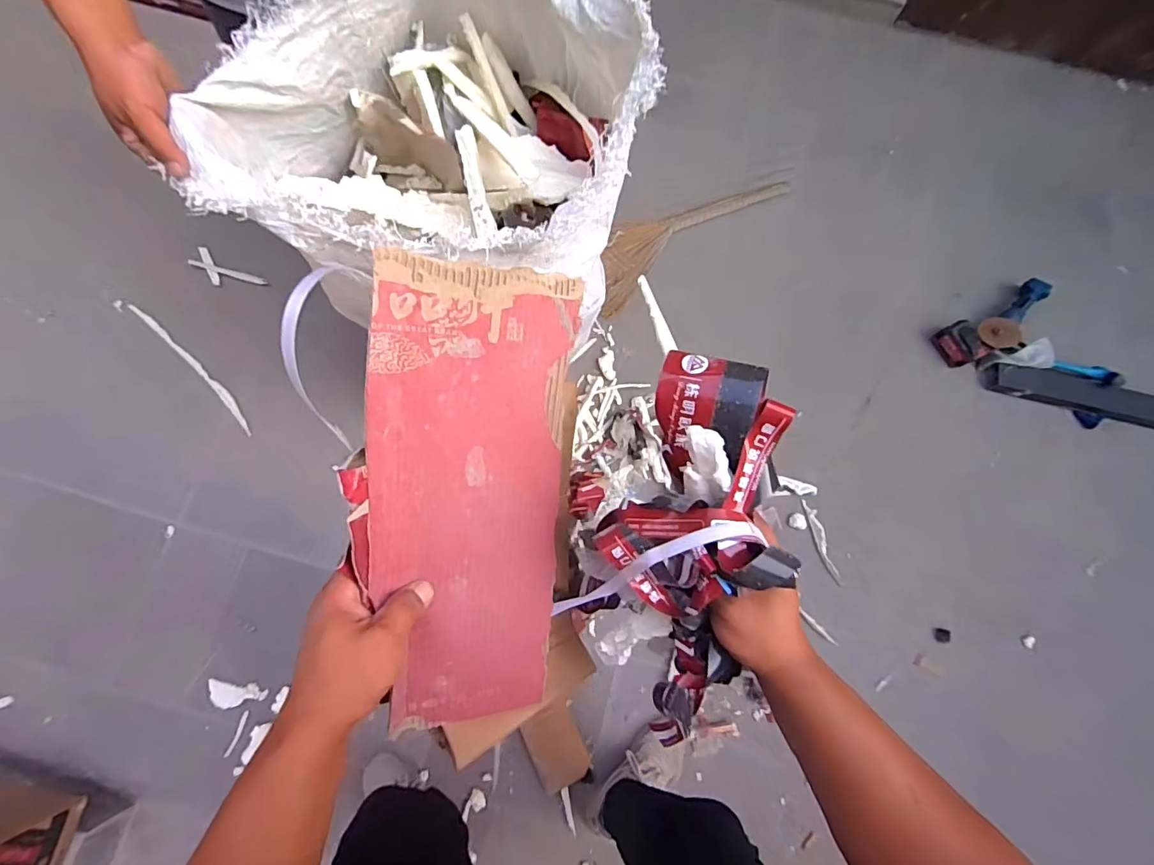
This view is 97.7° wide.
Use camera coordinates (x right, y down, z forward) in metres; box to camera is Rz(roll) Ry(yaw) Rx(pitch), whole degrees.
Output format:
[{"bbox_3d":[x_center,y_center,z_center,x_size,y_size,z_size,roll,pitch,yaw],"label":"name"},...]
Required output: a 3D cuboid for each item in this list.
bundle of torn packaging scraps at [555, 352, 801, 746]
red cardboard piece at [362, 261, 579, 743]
[{"bbox_3d":[0.082,0.102,0.410,0.134,0.113,0.322,10,98,1],"label":"bundle of torn packaging scraps"},{"bbox_3d":[-0.086,0.063,0.437,0.173,0.024,0.392,-3,103,-32],"label":"red cardboard piece"}]

